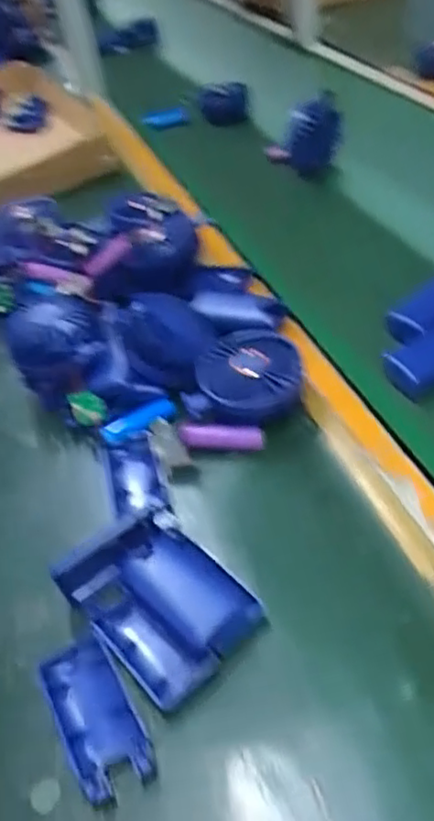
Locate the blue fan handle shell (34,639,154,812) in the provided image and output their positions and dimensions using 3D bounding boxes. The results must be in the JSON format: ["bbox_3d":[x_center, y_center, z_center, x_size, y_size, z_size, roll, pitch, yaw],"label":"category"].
[{"bbox_3d":[-0.073,0.180,0.388,0.043,0.011,0.095,-27,46,-18],"label":"blue fan handle shell"}]

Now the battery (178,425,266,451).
[{"bbox_3d":[0.004,0.021,0.530,0.070,0.013,0.017,3,45,13],"label":"battery"}]

